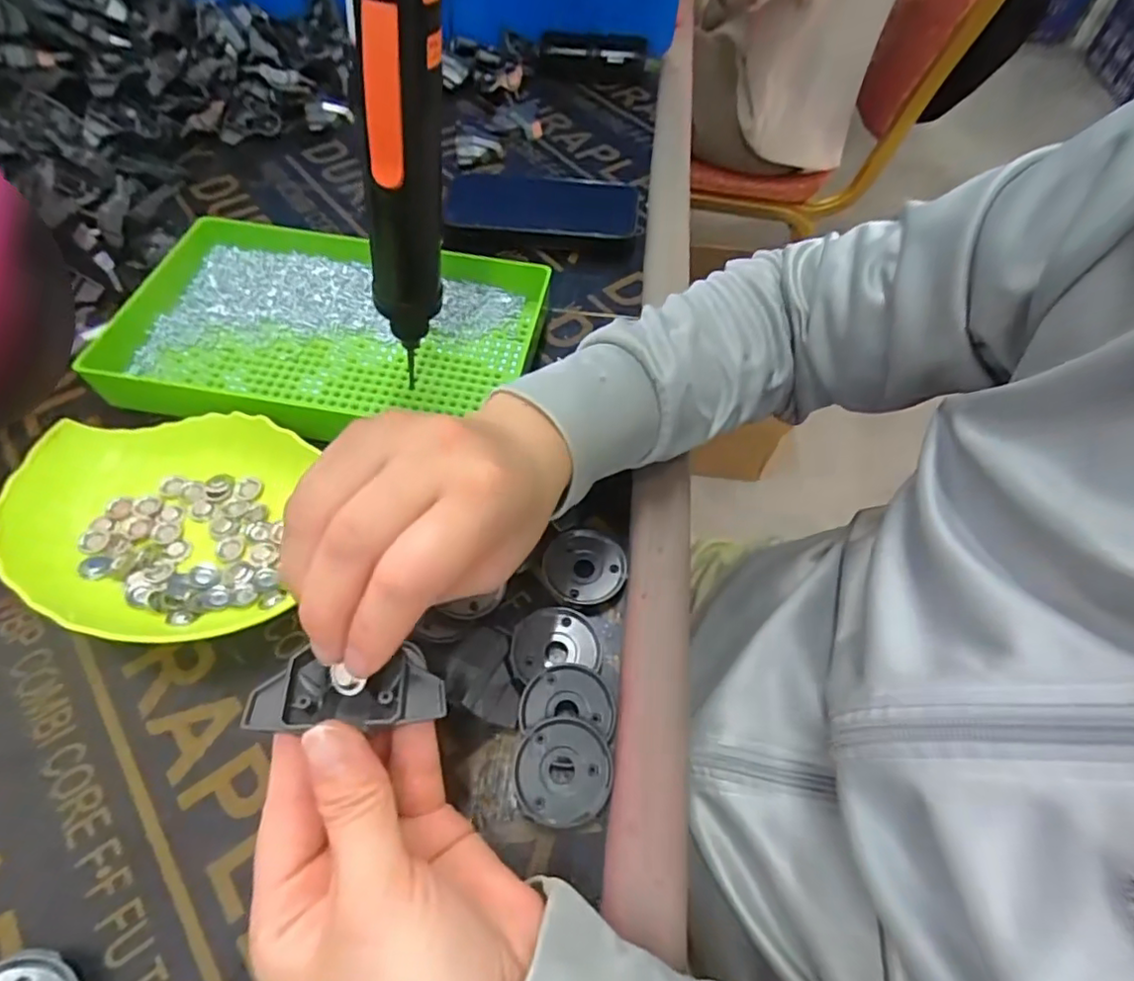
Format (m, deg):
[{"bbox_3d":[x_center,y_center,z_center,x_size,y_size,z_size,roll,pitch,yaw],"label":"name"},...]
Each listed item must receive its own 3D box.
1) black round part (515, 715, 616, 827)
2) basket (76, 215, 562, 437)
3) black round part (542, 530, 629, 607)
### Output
[{"bbox_3d":[-0.001,0.119,0.261,0.040,0.007,0.040,1,58,-1],"label":"black round part"},{"bbox_3d":[-0.151,-0.098,0.379,0.249,0.030,0.149,9,58,4],"label":"basket"},{"bbox_3d":[0.009,0.039,0.319,0.042,0.004,0.040,1,58,-1],"label":"black round part"}]

